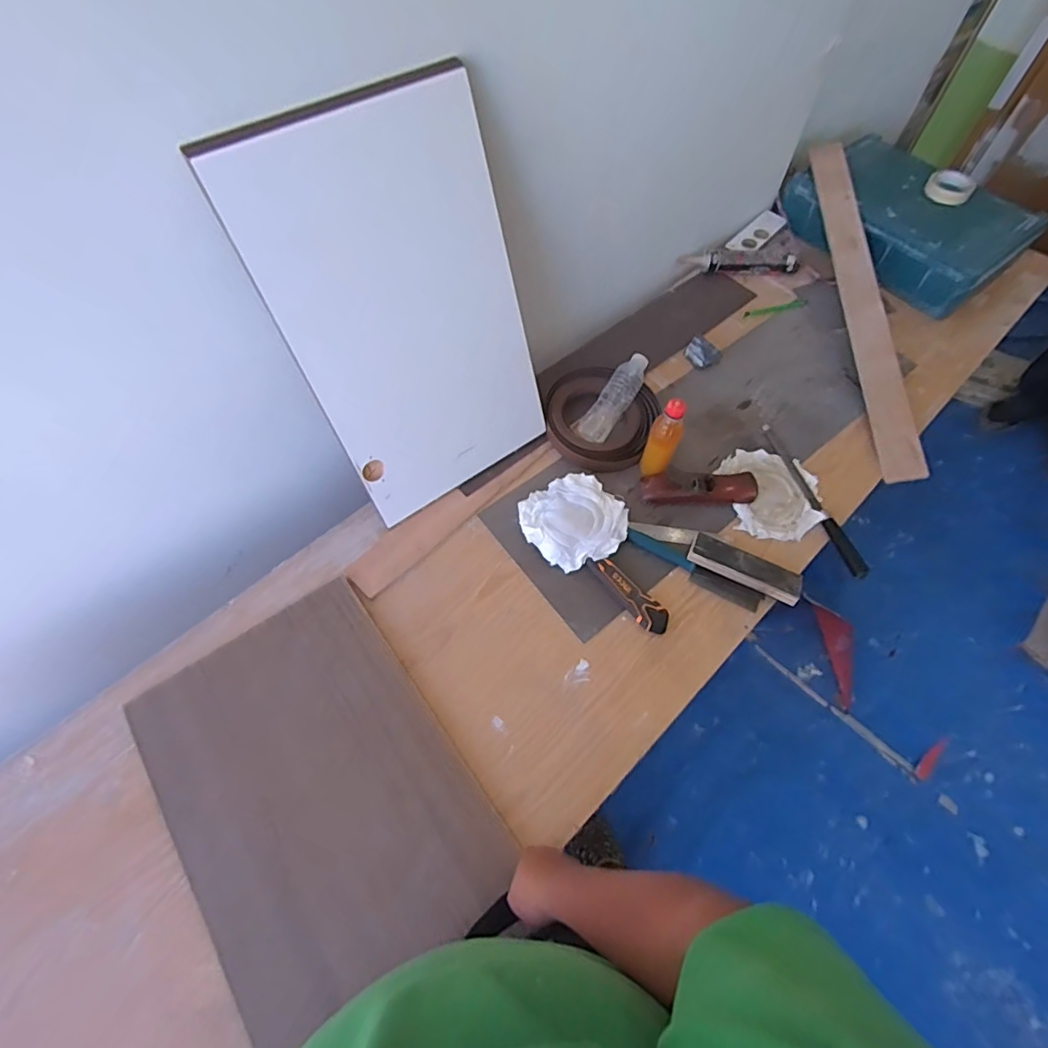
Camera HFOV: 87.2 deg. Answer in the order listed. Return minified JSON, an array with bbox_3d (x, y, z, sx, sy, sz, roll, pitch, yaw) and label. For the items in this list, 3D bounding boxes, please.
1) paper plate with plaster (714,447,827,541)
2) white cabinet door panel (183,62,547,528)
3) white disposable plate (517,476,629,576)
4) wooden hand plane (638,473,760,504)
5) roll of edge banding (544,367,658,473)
[{"bbox_3d":[0.449,-0.058,0.987,0.163,0.020,0.182,-3,60,-3],"label":"paper plate with plaster"},{"bbox_3d":[-0.152,-0.274,0.792,0.331,0.536,0.017,-32,46,-16],"label":"white cabinet door panel"},{"bbox_3d":[0.085,-0.005,0.931,0.166,0.033,0.161,0,60,-1],"label":"white disposable plate"},{"bbox_3d":[0.308,-0.063,0.973,0.194,0.034,0.050,1,60,0],"label":"wooden hand plane"},{"bbox_3d":[0.141,-0.200,1.039,0.199,0.049,0.193,0,60,-1],"label":"roll of edge banding"}]

